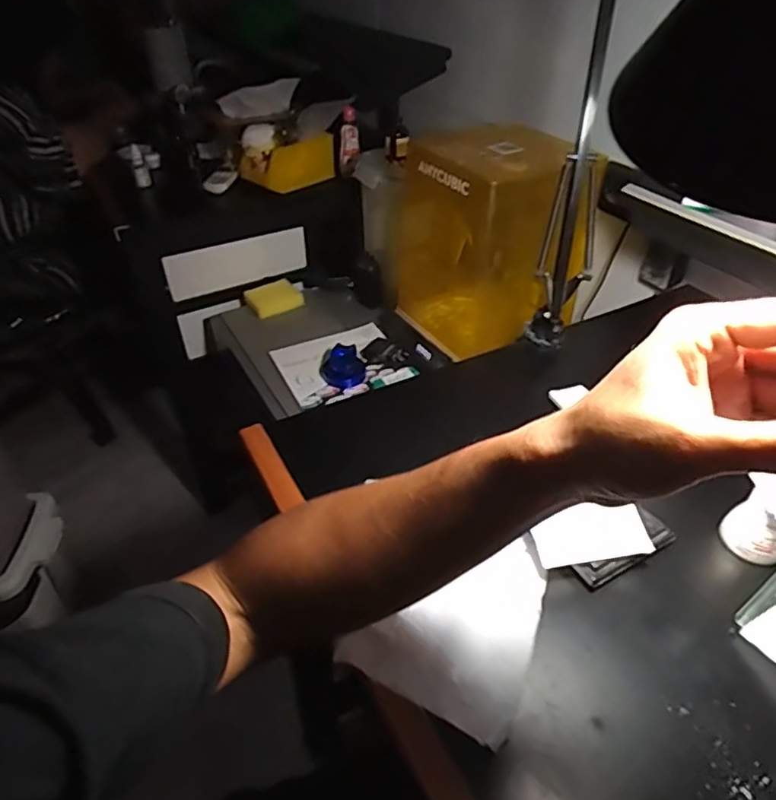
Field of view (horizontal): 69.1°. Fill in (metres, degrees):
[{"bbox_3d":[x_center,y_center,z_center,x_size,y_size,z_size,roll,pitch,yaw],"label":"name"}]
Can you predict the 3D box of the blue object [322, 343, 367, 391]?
[{"bbox_3d":[-0.074,-0.059,0.963,0.073,0.050,0.074,0,40,0],"label":"blue object"}]

